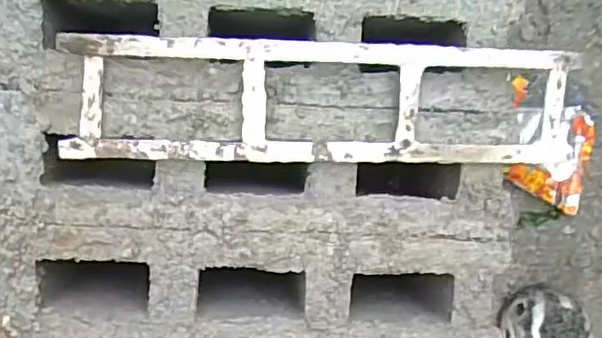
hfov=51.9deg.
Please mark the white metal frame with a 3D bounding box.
[{"bbox_3d":[0.020,-0.049,0.454,0.369,0.020,0.085,1,96,-5],"label":"white metal frame"}]

